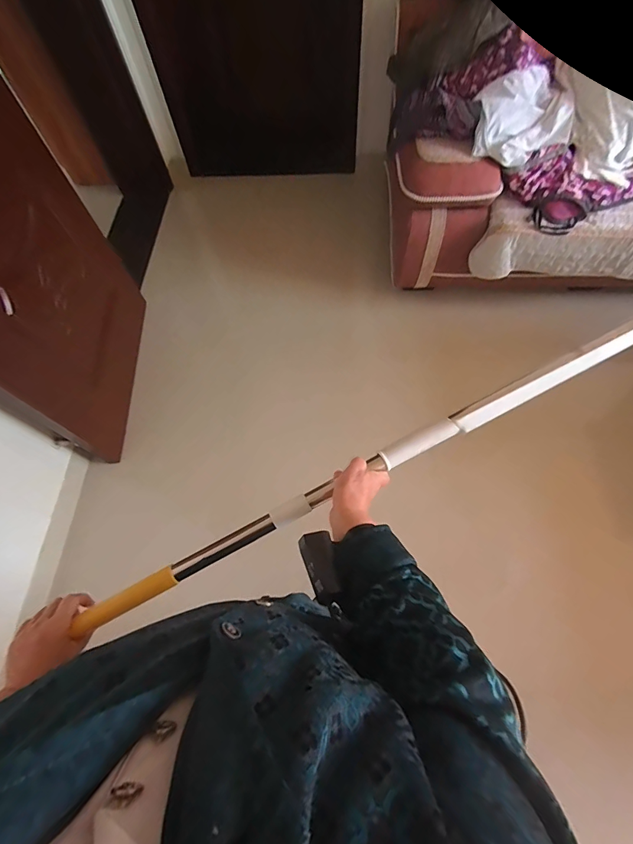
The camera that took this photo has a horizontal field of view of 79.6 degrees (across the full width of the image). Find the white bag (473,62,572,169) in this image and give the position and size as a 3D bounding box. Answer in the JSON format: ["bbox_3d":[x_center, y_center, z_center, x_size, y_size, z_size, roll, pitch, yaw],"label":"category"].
[{"bbox_3d":[0.638,-0.938,1.169,0.281,0.160,0.255,26,66,15],"label":"white bag"}]

